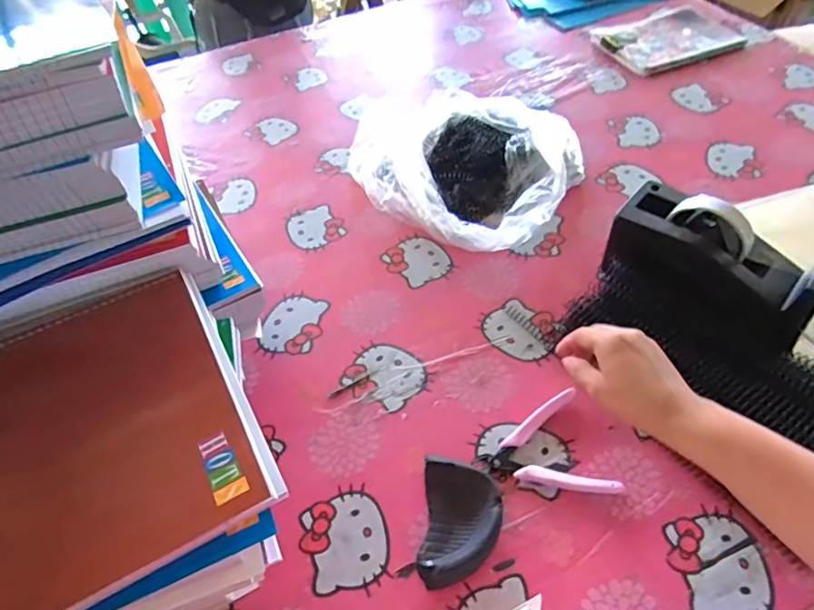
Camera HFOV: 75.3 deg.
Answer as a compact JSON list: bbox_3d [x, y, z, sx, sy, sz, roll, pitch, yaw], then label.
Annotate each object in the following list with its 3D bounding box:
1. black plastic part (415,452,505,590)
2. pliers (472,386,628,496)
[{"bbox_3d":[0.046,0.185,0.450,0.066,0.027,0.098,3,52,8],"label":"black plastic part"},{"bbox_3d":[0.122,0.137,0.492,0.112,0.010,0.100,-13,52,-4],"label":"pliers"}]

